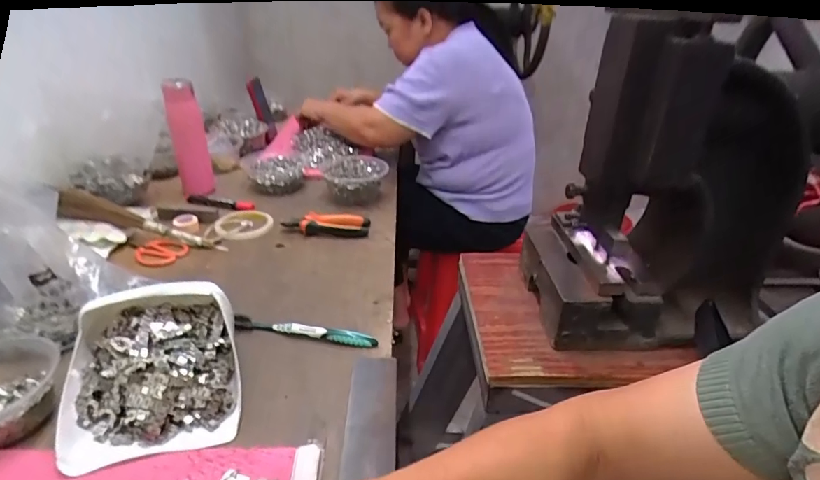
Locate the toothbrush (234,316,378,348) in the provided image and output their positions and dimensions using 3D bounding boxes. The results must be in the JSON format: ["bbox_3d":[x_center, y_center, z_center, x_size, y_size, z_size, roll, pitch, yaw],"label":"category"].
[{"bbox_3d":[-0.129,0.111,0.569,0.178,0.012,0.015,6,29,7],"label":"toothbrush"}]

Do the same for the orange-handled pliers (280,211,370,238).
[{"bbox_3d":[-0.147,-0.029,0.820,0.147,0.030,0.044,-1,29,-7],"label":"orange-handled pliers"}]

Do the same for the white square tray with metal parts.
[{"bbox_3d":[-0.259,0.127,0.474,0.157,0.048,0.182,-6,56,-17],"label":"white square tray with metal parts"}]

